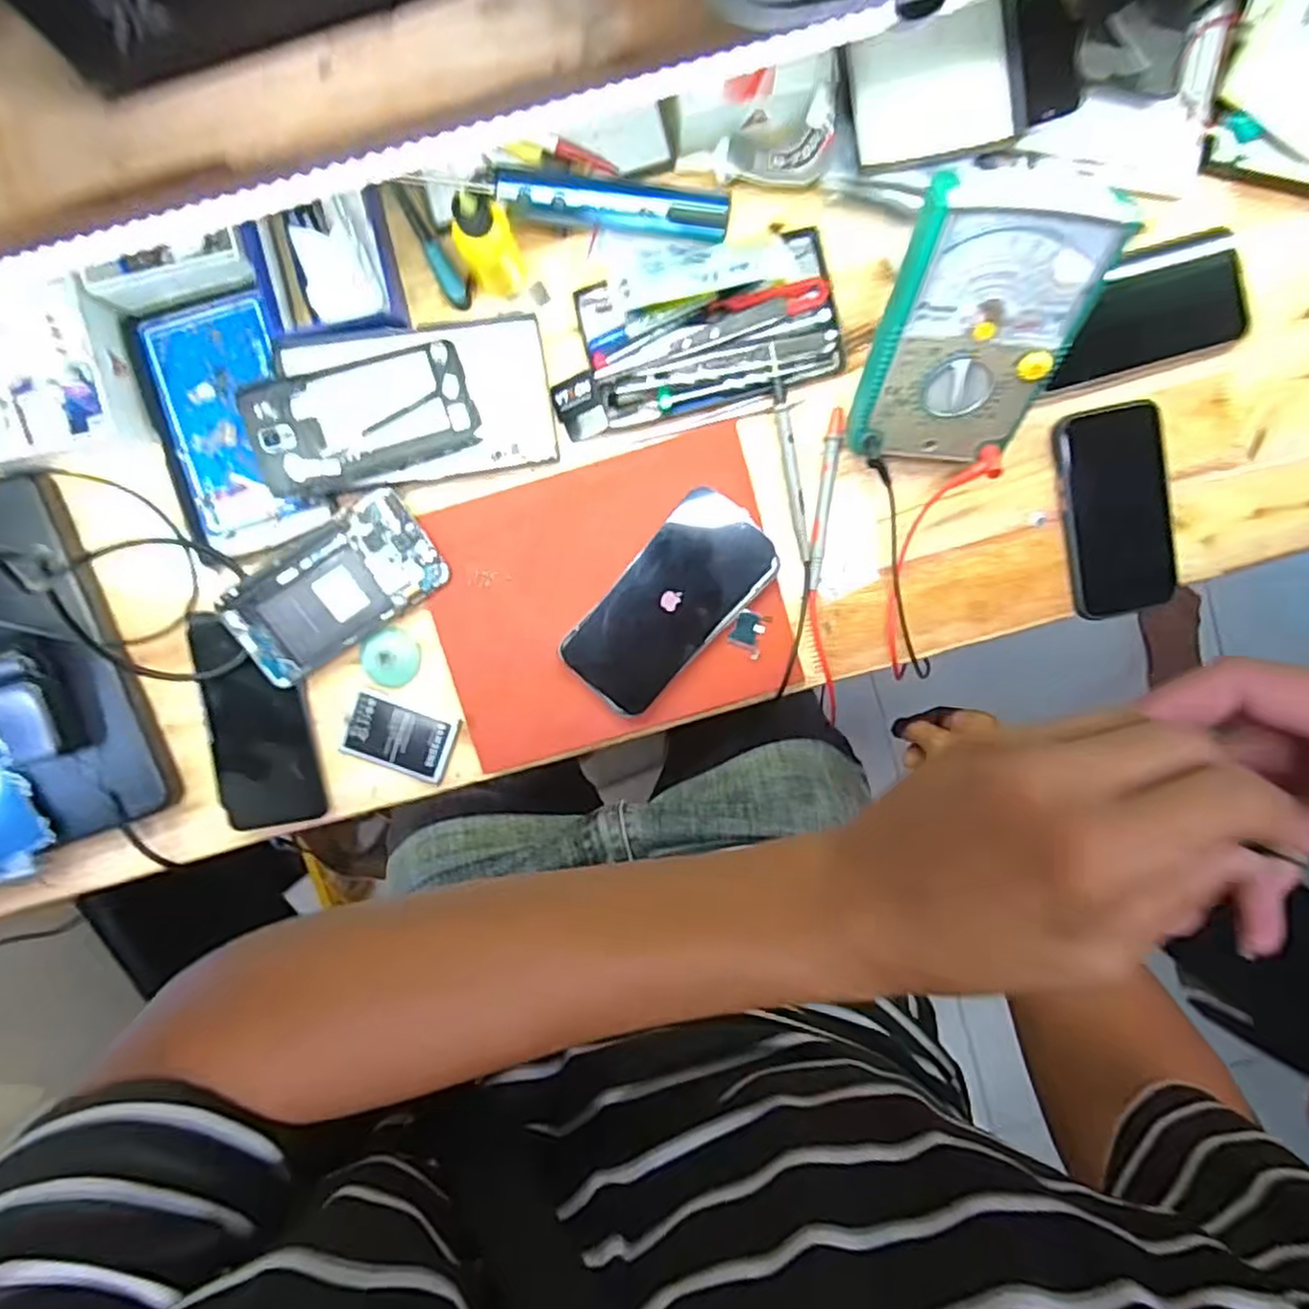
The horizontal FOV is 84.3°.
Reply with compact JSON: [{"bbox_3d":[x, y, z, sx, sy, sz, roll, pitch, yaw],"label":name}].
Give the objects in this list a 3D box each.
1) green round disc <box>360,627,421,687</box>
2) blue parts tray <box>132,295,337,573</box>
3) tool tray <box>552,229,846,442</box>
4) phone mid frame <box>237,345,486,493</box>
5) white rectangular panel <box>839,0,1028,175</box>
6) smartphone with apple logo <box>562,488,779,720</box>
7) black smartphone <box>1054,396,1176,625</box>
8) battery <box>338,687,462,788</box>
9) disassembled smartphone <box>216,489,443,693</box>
[{"bbox_3d":[-0.193,0.002,0.530,0.039,0.006,0.042,0,99,-3],"label":"green round disc"},{"bbox_3d":[-0.299,-0.159,0.502,0.099,0.032,0.163,-14,97,4],"label":"blue parts tray"},{"bbox_3d":[0.028,-0.220,0.497,0.200,0.018,0.098,-14,99,-1],"label":"tool tray"},{"bbox_3d":[-0.196,-0.159,0.491,0.145,0.012,0.074,-18,98,-9],"label":"phone mid frame"},{"bbox_3d":[0.175,-0.355,0.453,0.109,0.012,0.083,-12,96,1],"label":"white rectangular panel"},{"bbox_3d":[0.011,-0.034,0.516,0.081,0.012,0.163,40,102,-6],"label":"smartphone with apple logo"},{"bbox_3d":[0.339,-0.104,0.526,0.077,0.014,0.148,-9,99,-2],"label":"black smartphone"},{"bbox_3d":[-0.189,0.062,0.536,0.078,0.009,0.050,18,97,-6],"label":"battery"},{"bbox_3d":[-0.227,-0.046,0.513,0.148,0.011,0.075,-33,99,2],"label":"disassembled smartphone"}]

